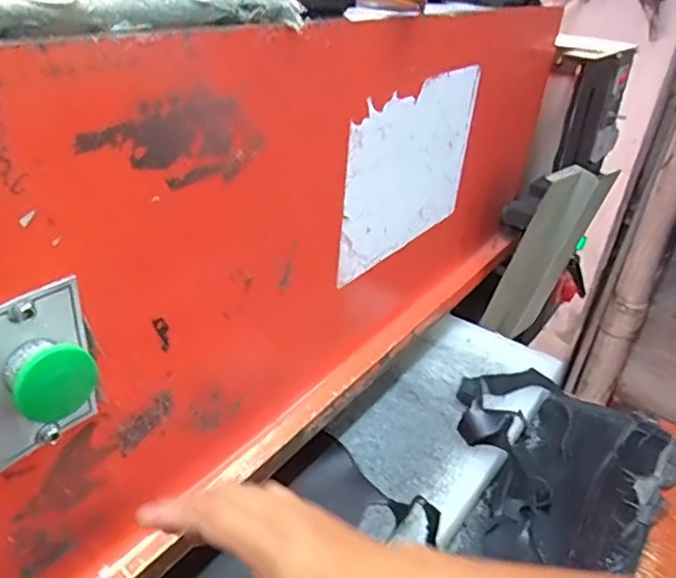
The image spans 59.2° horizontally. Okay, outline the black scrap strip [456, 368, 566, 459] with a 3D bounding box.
[{"bbox_3d":[0.191,0.131,0.686,0.091,0.045,0.178,21,32,30],"label":"black scrap strip"}]

